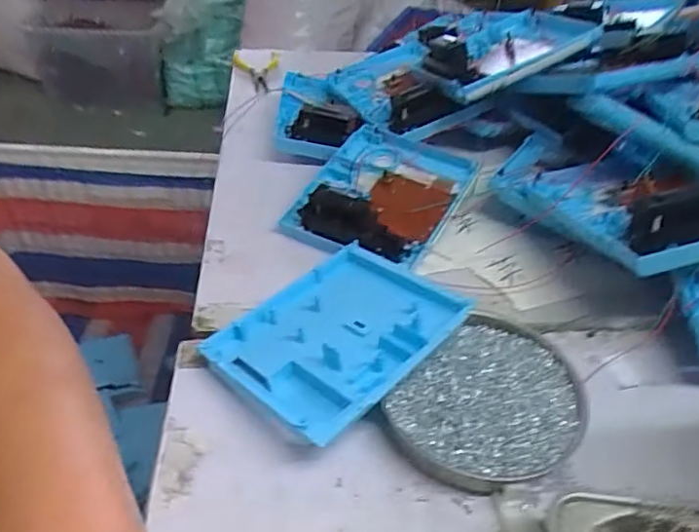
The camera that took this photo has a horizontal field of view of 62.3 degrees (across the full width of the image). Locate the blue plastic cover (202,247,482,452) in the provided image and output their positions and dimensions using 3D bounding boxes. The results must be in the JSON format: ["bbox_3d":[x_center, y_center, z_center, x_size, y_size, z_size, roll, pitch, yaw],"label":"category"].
[{"bbox_3d":[-0.006,0.043,0.410,0.126,0.035,0.150,33,48,29],"label":"blue plastic cover"}]

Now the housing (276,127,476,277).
[{"bbox_3d":[0.034,-0.075,0.541,0.130,0.024,0.174,20,43,18],"label":"housing"}]

